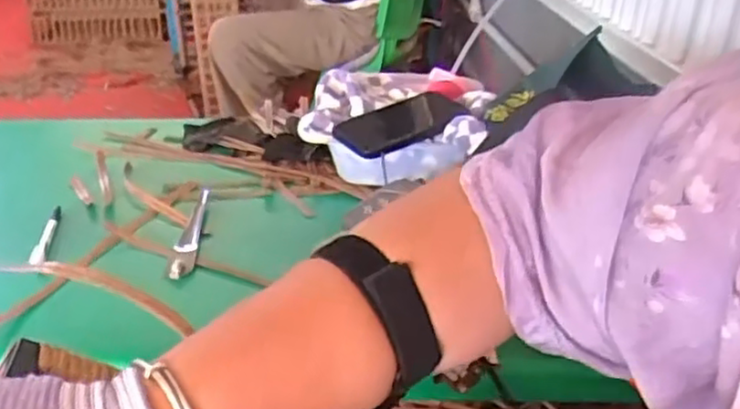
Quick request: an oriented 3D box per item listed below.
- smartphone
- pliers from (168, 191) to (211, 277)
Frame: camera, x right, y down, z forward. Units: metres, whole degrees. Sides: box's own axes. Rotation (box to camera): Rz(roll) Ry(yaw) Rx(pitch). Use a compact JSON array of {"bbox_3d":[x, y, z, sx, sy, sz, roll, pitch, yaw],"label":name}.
[{"bbox_3d":[0.035,-0.095,0.787,0.145,0.012,0.083,-23,39,-19],"label":"smartphone"},{"bbox_3d":[-0.194,0.031,0.751,0.031,0.021,0.143,-3,28,-5],"label":"pliers"}]

